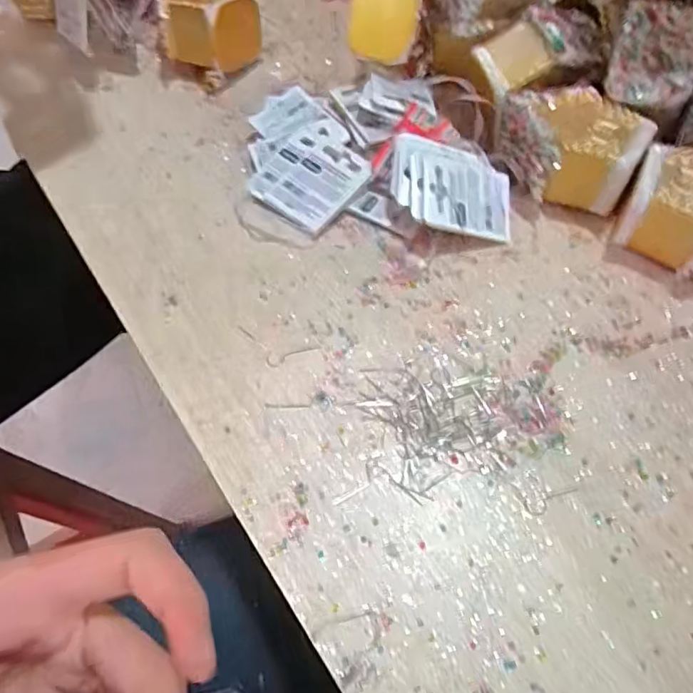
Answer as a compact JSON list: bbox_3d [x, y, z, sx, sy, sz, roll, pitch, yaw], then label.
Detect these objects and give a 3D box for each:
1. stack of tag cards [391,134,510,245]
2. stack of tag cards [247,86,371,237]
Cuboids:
[{"bbox_3d":[0.064,-0.093,0.333,0.072,0.013,0.060,11,74,-17],"label":"stack of tag cards"},{"bbox_3d":[-0.031,-0.122,0.364,0.068,0.018,0.112,-18,60,-9],"label":"stack of tag cards"}]

